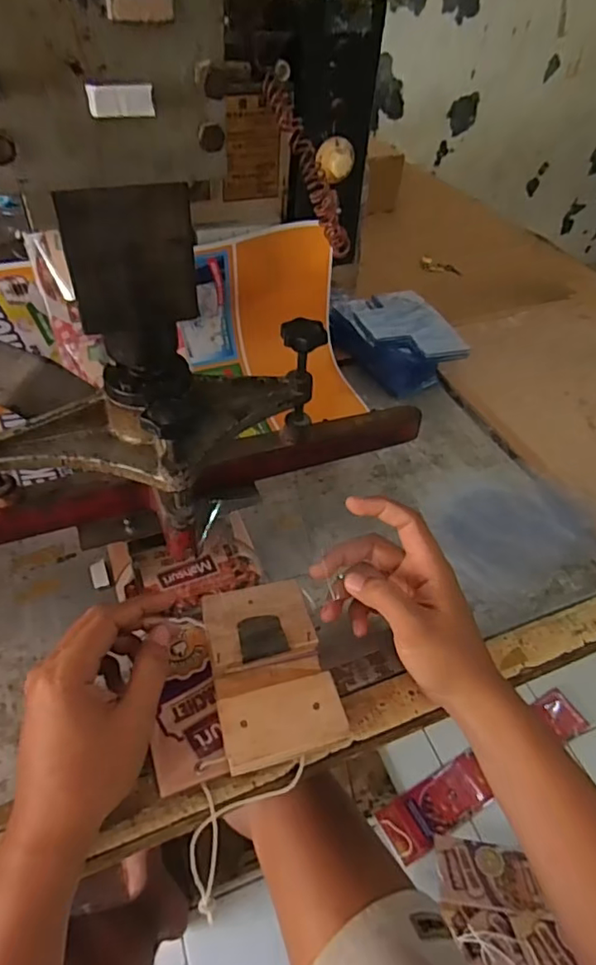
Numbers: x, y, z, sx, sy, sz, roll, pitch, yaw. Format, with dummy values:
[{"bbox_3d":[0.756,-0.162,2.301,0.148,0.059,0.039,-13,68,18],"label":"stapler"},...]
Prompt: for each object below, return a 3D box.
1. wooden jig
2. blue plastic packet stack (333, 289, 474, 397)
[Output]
[{"bbox_3d":[-0.021,0.137,0.398,0.076,0.041,0.129,-9,46,-13],"label":"wooden jig"},{"bbox_3d":[0.118,-0.192,0.727,0.139,0.049,0.189,-9,46,-13],"label":"blue plastic packet stack"}]

